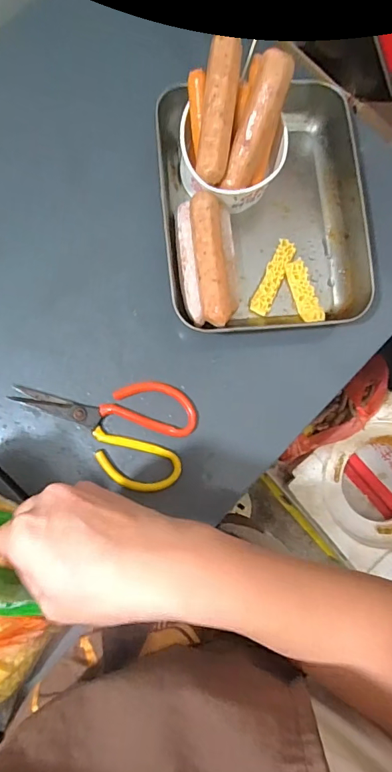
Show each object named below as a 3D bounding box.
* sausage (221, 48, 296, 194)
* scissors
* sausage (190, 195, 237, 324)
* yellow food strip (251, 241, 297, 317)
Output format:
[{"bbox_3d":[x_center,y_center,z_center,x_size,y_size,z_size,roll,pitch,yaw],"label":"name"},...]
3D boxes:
[{"bbox_3d":[0.056,-0.239,0.411,0.031,0.023,0.112,22,116,3],"label":"sausage"},{"bbox_3d":[-0.090,0.039,0.433,0.170,0.011,0.102,12,82,-3],"label":"scissors"},{"bbox_3d":[0.017,-0.119,0.422,0.032,0.026,0.124,-6,83,-5],"label":"sausage"},{"bbox_3d":[0.080,-0.111,0.466,0.020,0.013,0.080,25,82,-1],"label":"yellow food strip"}]

